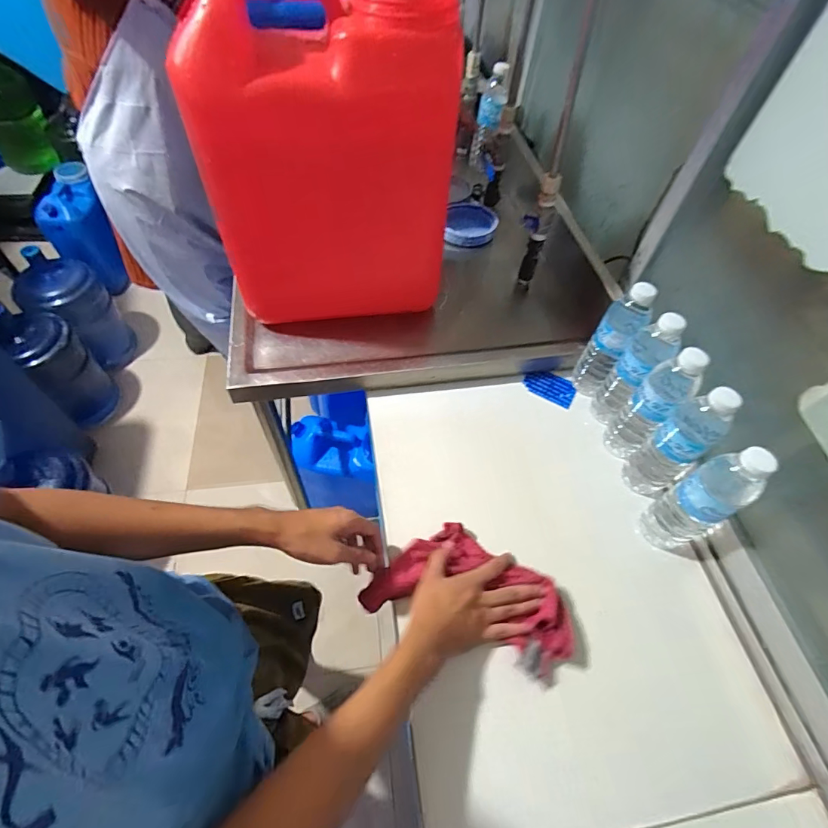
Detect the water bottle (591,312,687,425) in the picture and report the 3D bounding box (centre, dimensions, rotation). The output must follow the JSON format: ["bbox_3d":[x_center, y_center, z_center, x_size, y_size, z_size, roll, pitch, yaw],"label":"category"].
[{"bbox_3d":[0.322,-0.060,0.653,0.054,0.204,0.058,34,60,17],"label":"water bottle"}]

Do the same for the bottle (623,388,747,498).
[{"bbox_3d":[0.351,0.039,0.594,0.062,0.205,0.057,37,61,18],"label":"bottle"}]

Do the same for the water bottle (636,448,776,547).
[{"bbox_3d":[0.355,0.107,0.548,0.063,0.206,0.070,-20,60,-17],"label":"water bottle"}]

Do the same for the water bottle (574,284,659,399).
[{"bbox_3d":[0.301,-0.109,0.685,0.060,0.205,0.055,30,59,15],"label":"water bottle"}]

